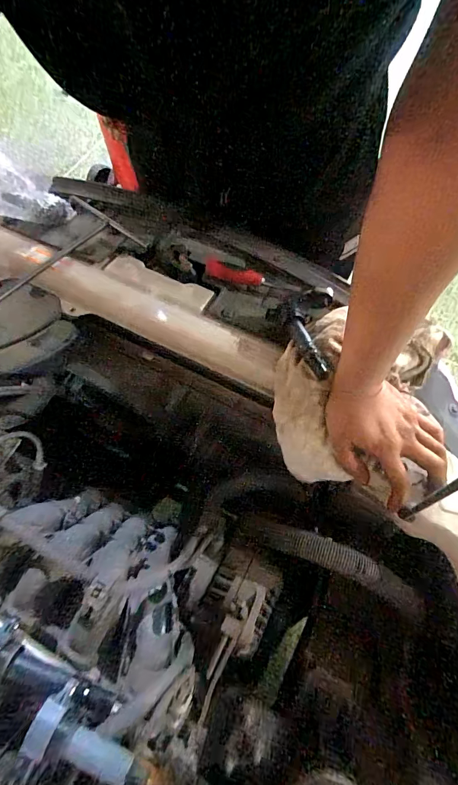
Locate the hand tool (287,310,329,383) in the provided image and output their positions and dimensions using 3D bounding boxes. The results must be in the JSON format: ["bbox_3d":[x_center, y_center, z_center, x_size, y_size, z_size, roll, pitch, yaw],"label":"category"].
[{"bbox_3d":[0.101,-0.063,0.492,0.021,0.016,0.119,-14,53,-3],"label":"hand tool"}]

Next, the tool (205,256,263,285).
[{"bbox_3d":[0.006,-0.182,0.574,0.087,0.022,0.023,17,67,9],"label":"tool"}]

